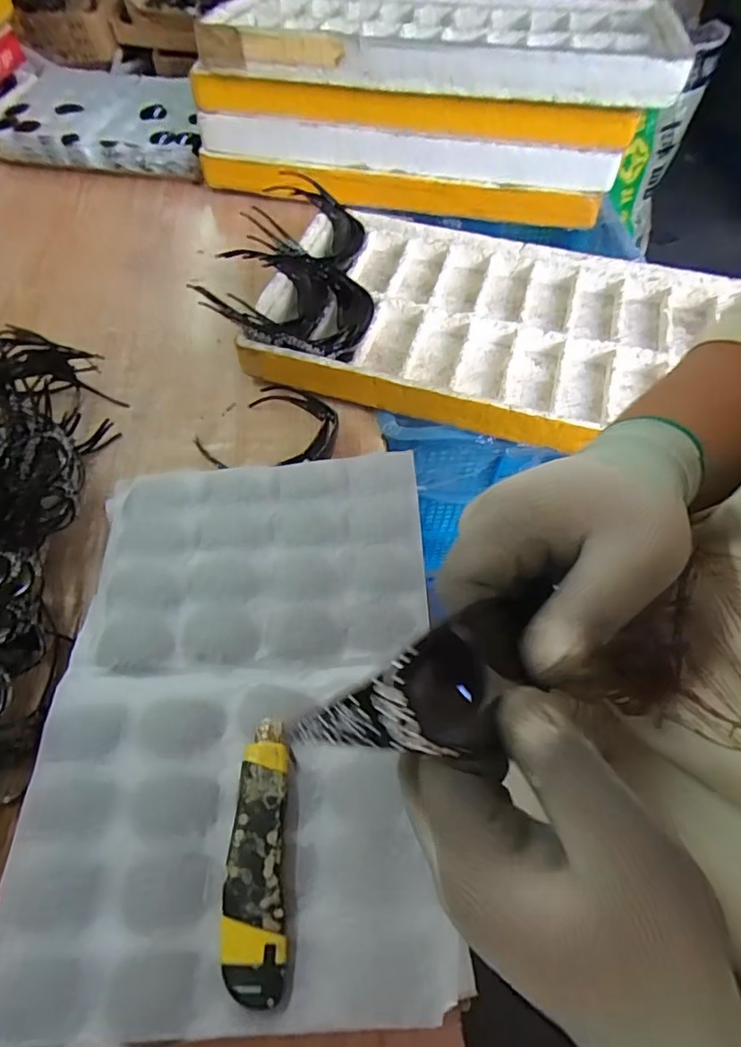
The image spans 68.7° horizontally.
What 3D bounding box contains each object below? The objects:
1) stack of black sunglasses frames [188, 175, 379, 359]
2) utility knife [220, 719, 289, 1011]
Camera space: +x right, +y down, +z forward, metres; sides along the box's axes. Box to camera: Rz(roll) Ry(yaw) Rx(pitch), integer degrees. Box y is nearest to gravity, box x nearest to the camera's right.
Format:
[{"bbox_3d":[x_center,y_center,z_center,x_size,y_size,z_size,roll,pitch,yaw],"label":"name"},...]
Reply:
[{"bbox_3d":[-0.093,-0.361,0.790,0.208,0.097,0.349,8,58,3],"label":"stack of black sunglasses frames"},{"bbox_3d":[-0.074,0.214,0.357,0.038,0.021,0.155,-3,58,-4],"label":"utility knife"}]

